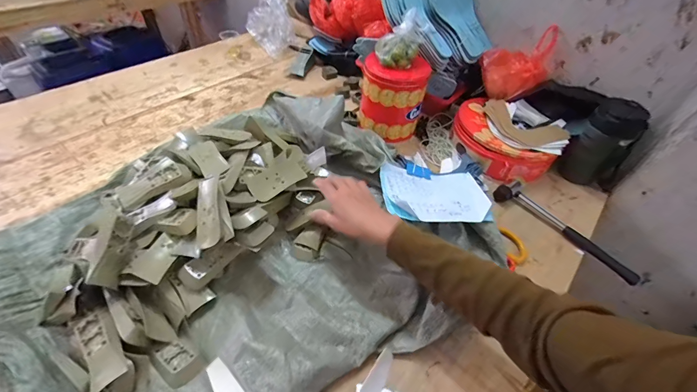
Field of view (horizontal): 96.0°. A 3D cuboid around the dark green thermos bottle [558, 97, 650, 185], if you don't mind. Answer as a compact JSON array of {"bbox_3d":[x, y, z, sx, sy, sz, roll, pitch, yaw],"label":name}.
[{"bbox_3d":[0.545,-0.114,0.679,0.092,0.176,0.087,35,54,24],"label":"dark green thermos bottle"}]

